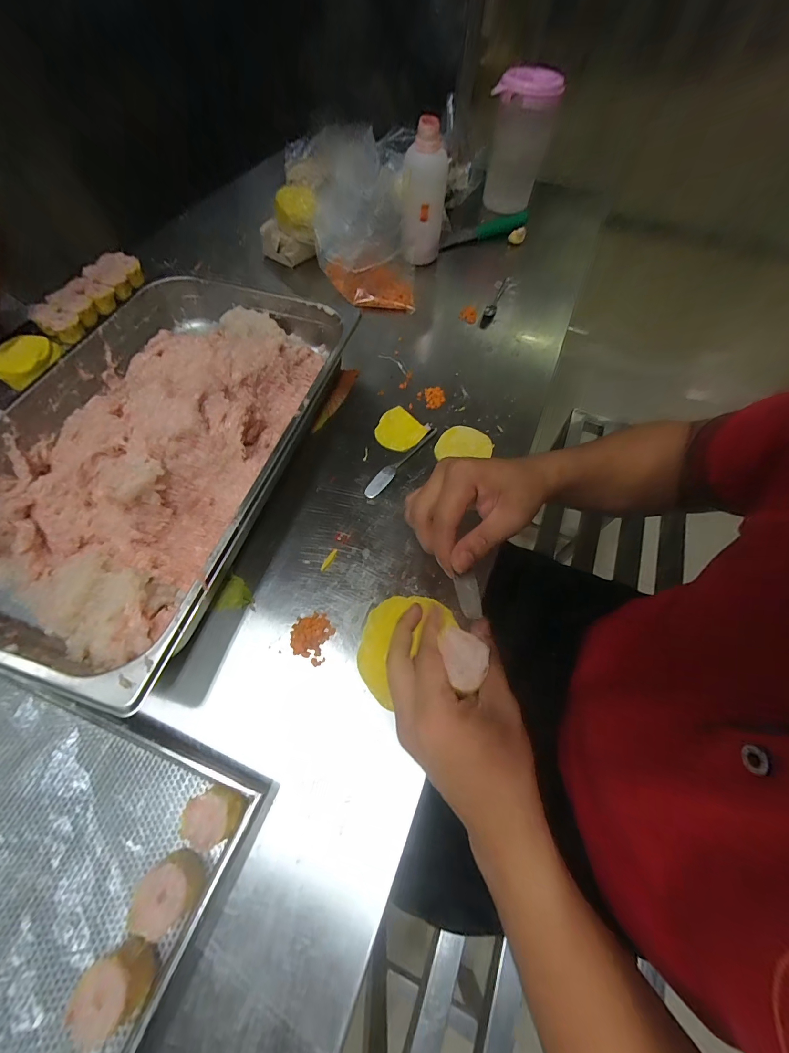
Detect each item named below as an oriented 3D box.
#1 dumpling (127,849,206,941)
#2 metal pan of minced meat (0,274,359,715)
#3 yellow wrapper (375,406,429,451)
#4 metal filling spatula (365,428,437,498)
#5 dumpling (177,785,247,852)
[{"bbox_3d":[-0.165,0.267,0.270,0.042,0.031,0.037,-39,72,-20],"label":"dumpling"},{"bbox_3d":[-0.268,-0.110,0.413,0.316,0.091,0.500,18,64,5],"label":"metal pan of minced meat"},{"bbox_3d":[0.007,-0.129,0.491,0.059,0.007,0.059,39,67,14],"label":"yellow wrapper"},{"bbox_3d":[0.010,-0.084,0.469,0.018,0.009,0.134,37,67,14],"label":"metal filling spatula"},{"bbox_3d":[-0.142,0.229,0.292,0.048,0.029,0.037,-24,68,-15],"label":"dumpling"}]

